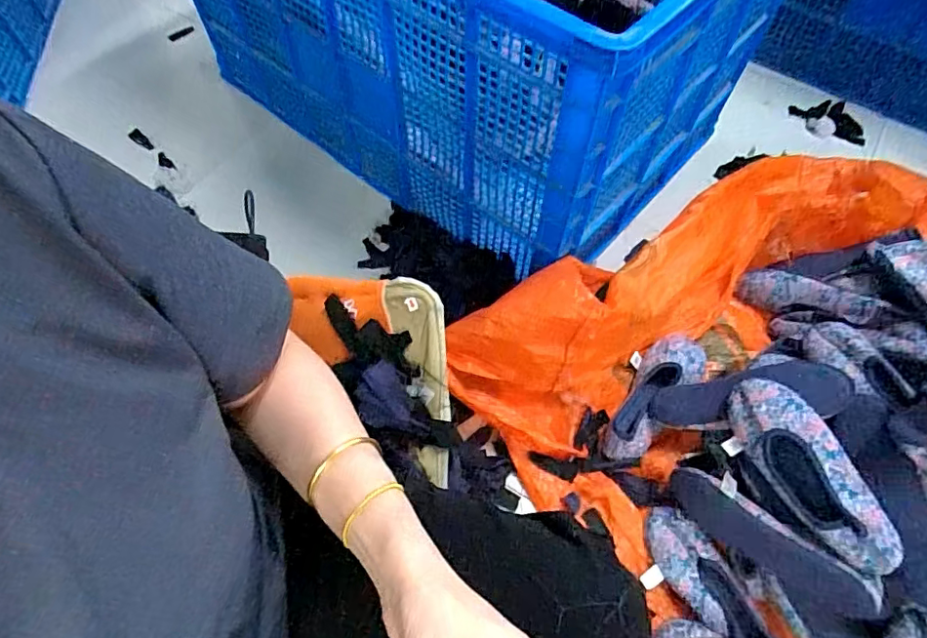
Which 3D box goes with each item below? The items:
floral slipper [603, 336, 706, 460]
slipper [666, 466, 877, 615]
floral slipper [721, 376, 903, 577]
[{"bbox_3d":[0.305,0.126,0.873,0.105,0.066,0.240,28,64,14],"label":"floral slipper"},{"bbox_3d":[0.407,0.286,0.734,0.049,0.088,0.254,-23,42,-38],"label":"slipper"},{"bbox_3d":[0.443,0.195,0.709,0.099,0.056,0.251,-38,53,26],"label":"floral slipper"}]

